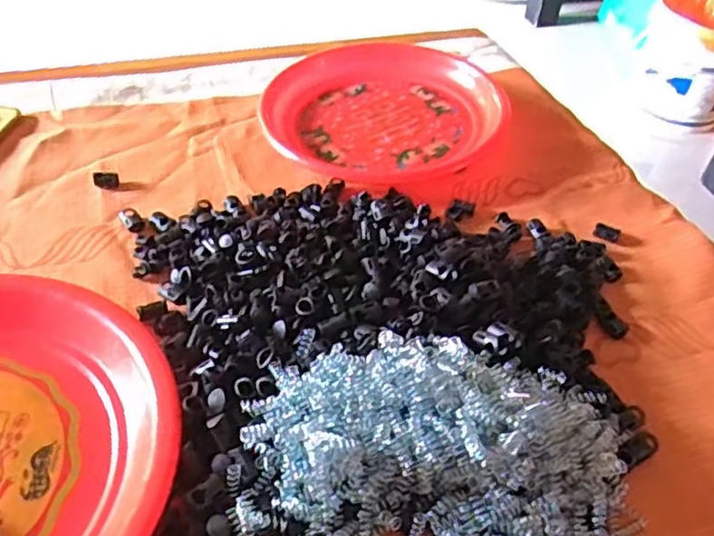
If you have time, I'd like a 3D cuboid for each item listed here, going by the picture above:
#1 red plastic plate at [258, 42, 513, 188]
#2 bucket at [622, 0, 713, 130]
[{"bbox_3d":[0.023,-0.151,0.600,0.205,0.039,0.181,-21,52,-25],"label":"red plastic plate"},{"bbox_3d":[0.818,-0.515,1.555,0.257,0.243,0.237,3,45,-3],"label":"bucket"}]

